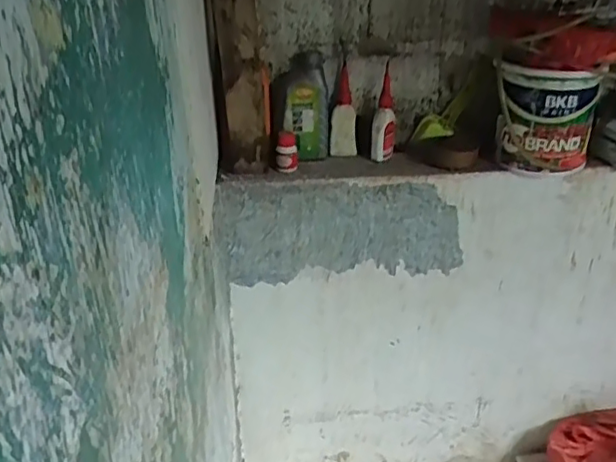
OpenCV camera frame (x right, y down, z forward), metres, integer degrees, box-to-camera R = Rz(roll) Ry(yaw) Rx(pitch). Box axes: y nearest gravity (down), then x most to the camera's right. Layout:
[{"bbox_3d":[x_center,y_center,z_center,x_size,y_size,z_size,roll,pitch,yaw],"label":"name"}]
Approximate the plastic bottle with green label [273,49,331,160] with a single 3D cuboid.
[{"bbox_3d":[-0.010,-0.237,1.234,0.100,0.195,0.068,-2,29,1],"label":"plastic bottle with green label"}]

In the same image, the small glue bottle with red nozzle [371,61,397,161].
[{"bbox_3d":[0.151,-0.227,1.247,0.044,0.175,0.034,5,1,12],"label":"small glue bottle with red nozzle"}]

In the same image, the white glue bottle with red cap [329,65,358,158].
[{"bbox_3d":[0.069,-0.229,1.260,0.053,0.165,0.060,-2,29,0],"label":"white glue bottle with red cap"}]

